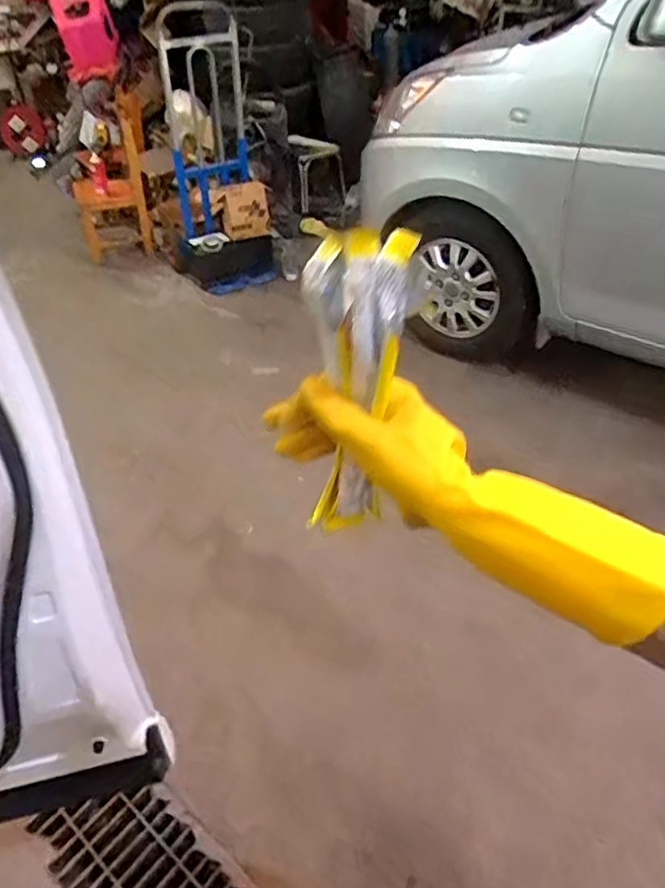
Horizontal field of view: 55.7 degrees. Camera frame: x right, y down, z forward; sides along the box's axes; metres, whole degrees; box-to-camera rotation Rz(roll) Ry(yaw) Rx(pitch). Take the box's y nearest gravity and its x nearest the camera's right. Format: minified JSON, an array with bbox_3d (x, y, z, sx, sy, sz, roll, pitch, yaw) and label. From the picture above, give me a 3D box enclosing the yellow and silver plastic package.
[{"bbox_3d":[0.011,-0.034,0.393,0.057,0.193,0.038,25,34,32],"label":"yellow and silver plastic package"}]

